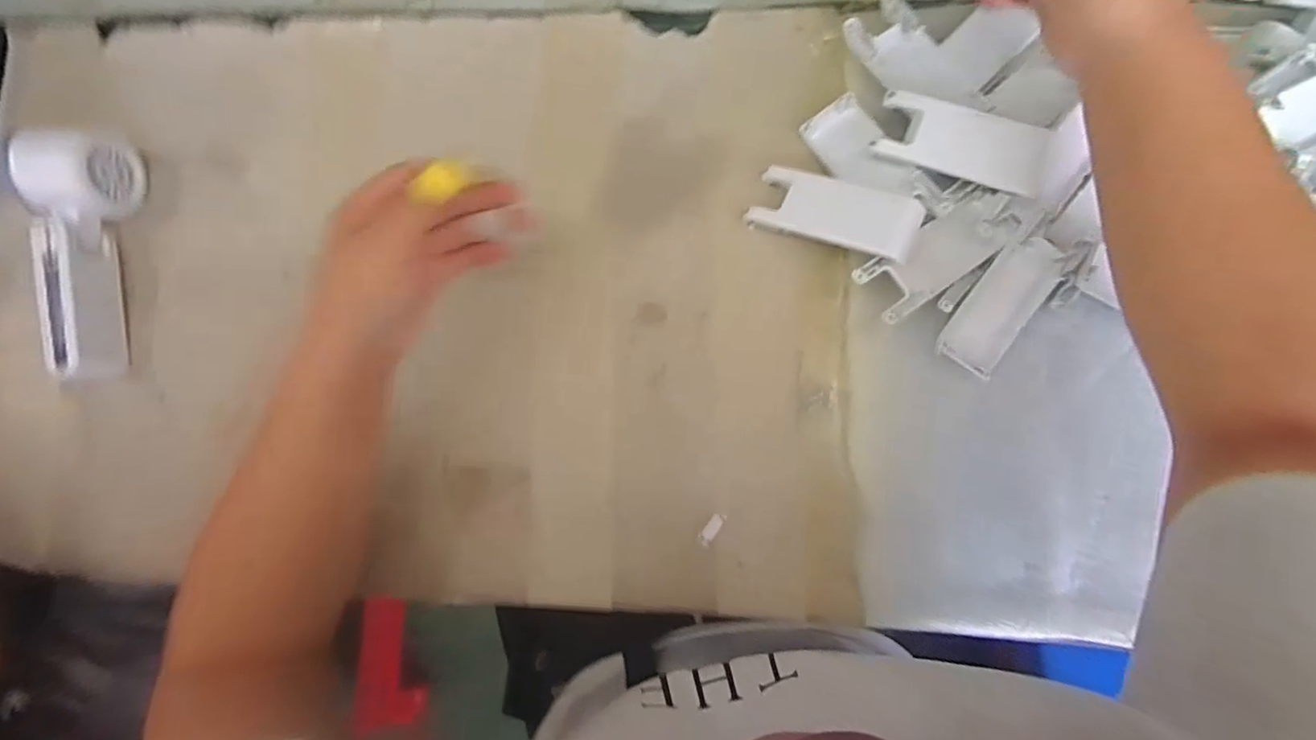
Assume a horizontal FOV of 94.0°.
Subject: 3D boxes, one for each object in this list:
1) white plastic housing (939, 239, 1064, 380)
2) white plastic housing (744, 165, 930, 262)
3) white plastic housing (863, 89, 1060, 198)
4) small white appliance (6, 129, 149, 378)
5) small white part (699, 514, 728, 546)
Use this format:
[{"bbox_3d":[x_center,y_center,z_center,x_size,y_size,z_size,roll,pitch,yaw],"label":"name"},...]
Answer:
[{"bbox_3d":[0.209,-0.039,0.374,0.040,0.014,0.085,33,97,-2],"label":"white plastic housing"},{"bbox_3d":[0.109,-0.099,0.381,0.101,0.009,0.042,21,84,23],"label":"white plastic housing"},{"bbox_3d":[0.180,-0.134,0.362,0.096,0.008,0.038,23,109,17],"label":"white plastic housing"},{"bbox_3d":[-0.396,-0.079,0.415,0.041,0.059,0.163,2,84,5],"label":"small white appliance"},{"bbox_3d":[0.034,0.101,0.390,0.008,0.004,0.023,34,86,8],"label":"small white part"}]

